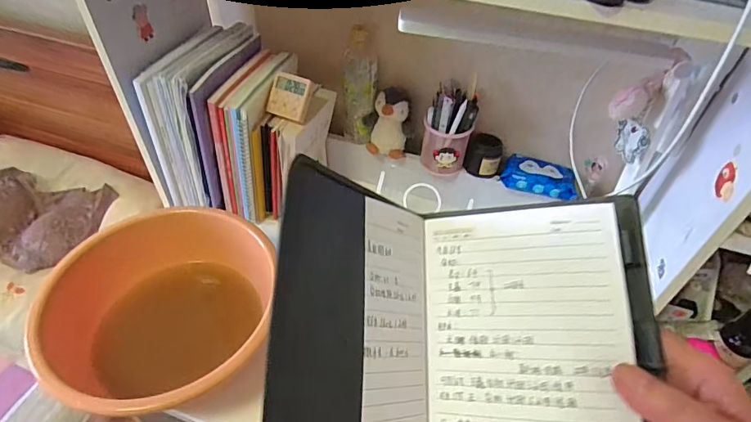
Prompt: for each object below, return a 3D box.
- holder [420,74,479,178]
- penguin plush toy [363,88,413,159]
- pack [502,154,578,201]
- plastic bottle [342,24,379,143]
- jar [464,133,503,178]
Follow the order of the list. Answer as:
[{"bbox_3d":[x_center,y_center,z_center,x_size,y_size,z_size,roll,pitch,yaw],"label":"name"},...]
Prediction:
[{"bbox_3d":[0.130,-0.146,0.815,0.085,0.157,0.082,10,46,8],"label":"holder"},{"bbox_3d":[0.024,-0.162,0.849,0.091,0.118,0.049,1,45,-2],"label":"penguin plush toy"},{"bbox_3d":[0.295,-0.064,0.811,0.124,0.033,0.090,18,47,15],"label":"pack"},{"bbox_3d":[-0.029,-0.218,0.828,0.058,0.206,0.062,-15,48,-17],"label":"plastic bottle"},{"bbox_3d":[0.197,-0.102,0.835,0.061,0.062,0.050,12,46,10],"label":"jar"}]

